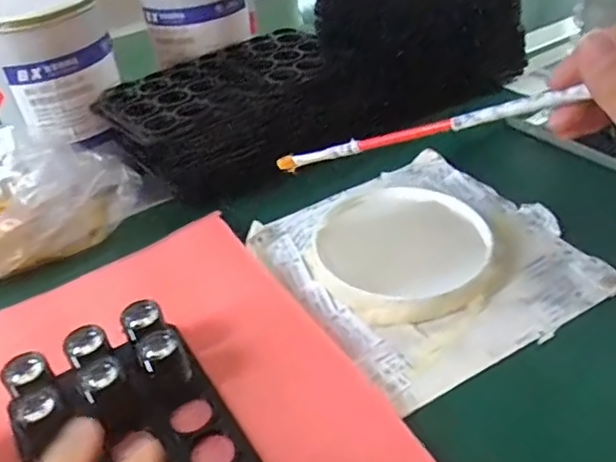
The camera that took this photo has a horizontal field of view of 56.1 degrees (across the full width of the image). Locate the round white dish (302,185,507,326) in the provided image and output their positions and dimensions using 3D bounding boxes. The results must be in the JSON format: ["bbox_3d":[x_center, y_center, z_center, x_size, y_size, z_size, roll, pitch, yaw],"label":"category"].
[{"bbox_3d":[0.064,0.013,0.398,0.113,0.022,0.117,-4,38,3],"label":"round white dish"}]

